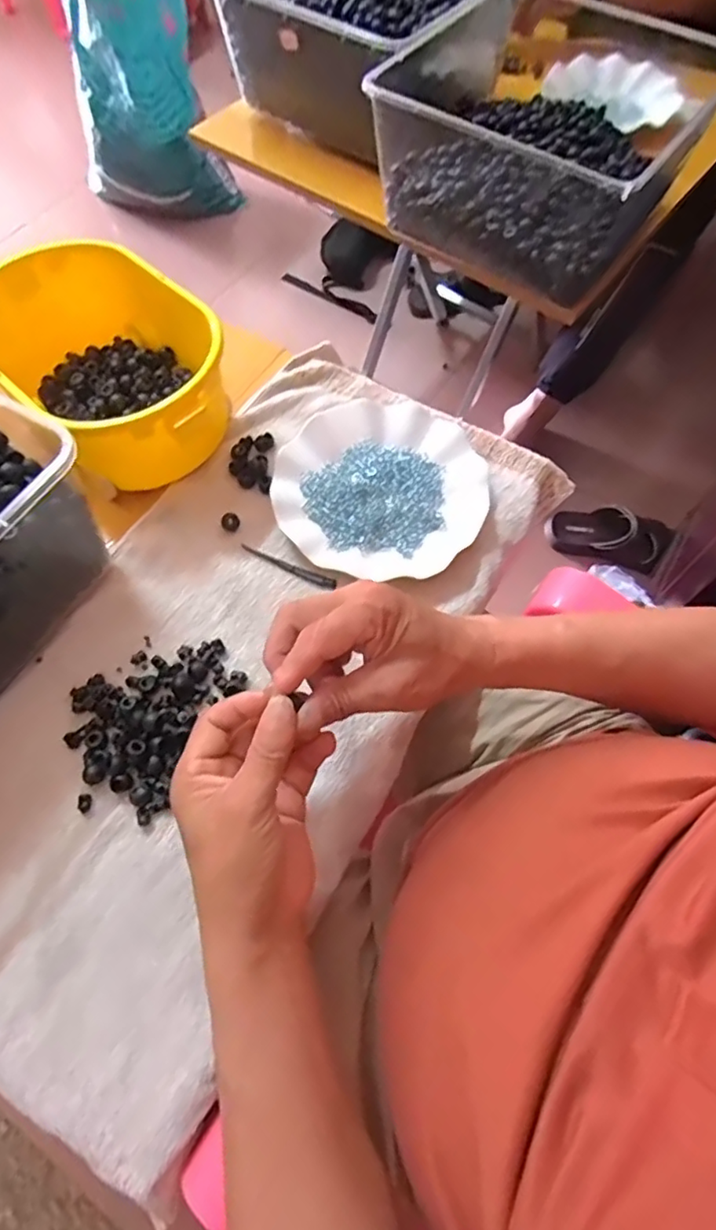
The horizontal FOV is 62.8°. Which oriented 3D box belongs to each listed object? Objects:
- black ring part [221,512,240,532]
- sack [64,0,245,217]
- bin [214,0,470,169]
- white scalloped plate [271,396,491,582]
[{"bbox_3d":[-0.112,-0.082,0.511,0.016,0.007,0.017,-16,65,-7],"label":"black ring part"},{"bbox_3d":[-0.494,-1.214,1.257,0.315,0.604,0.245,-19,66,-9],"label":"sack"},{"bbox_3d":[0.022,-0.728,0.737,0.270,0.137,0.288,41,71,18],"label":"bin"},{"bbox_3d":[0.019,-0.114,0.515,0.178,0.025,0.181,0,64,0],"label":"white scalloped plate"}]

